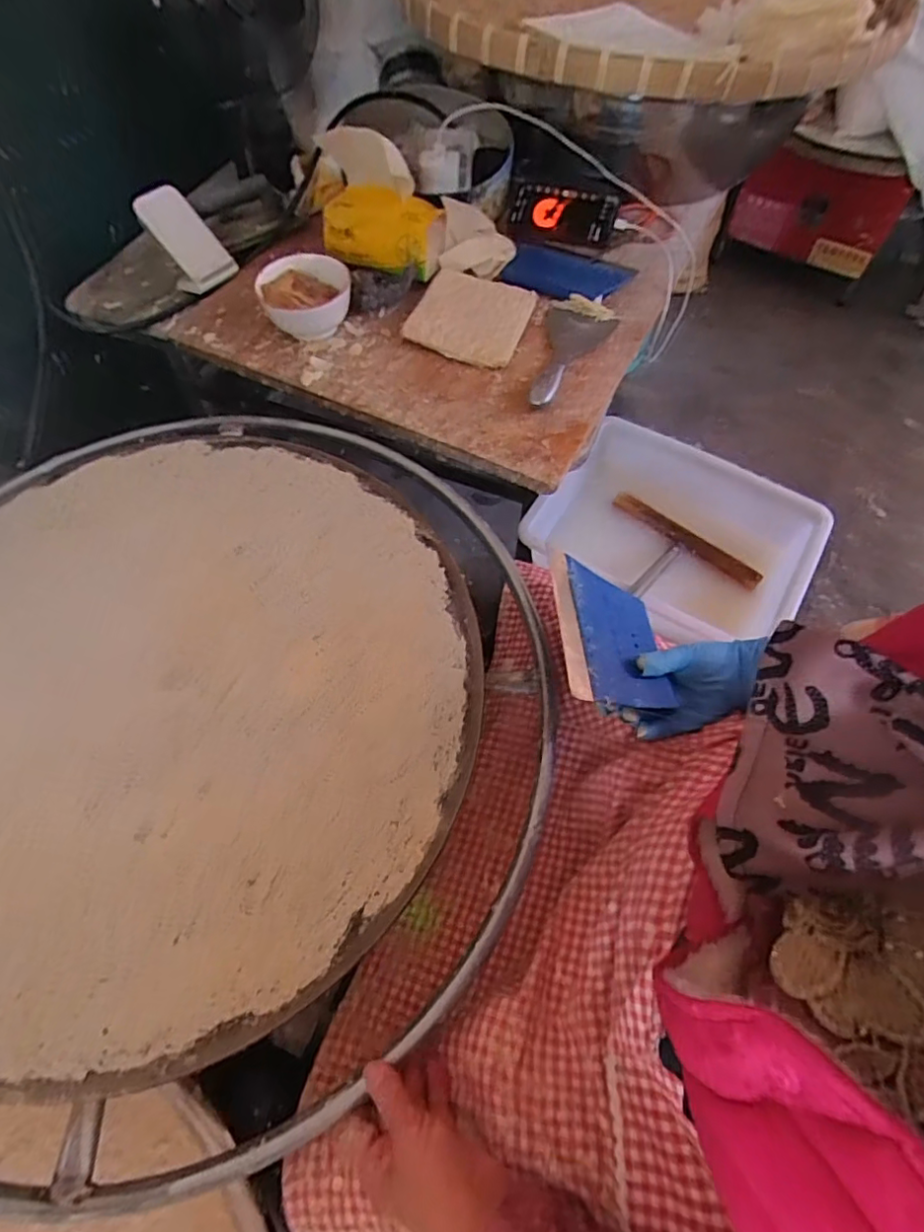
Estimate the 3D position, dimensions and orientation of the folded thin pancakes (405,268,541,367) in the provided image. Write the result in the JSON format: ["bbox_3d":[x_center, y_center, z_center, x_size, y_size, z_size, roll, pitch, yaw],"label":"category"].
[{"bbox_3d":[0.013,-0.412,0.789,0.149,0.023,0.171,20,64,9],"label":"folded thin pancakes"}]

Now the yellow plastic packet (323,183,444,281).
[{"bbox_3d":[-0.117,-0.536,0.794,0.156,0.095,0.039,16,27,6],"label":"yellow plastic packet"}]

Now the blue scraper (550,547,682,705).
[{"bbox_3d":[0.138,0.013,0.539,0.116,0.008,0.180,19,41,-20],"label":"blue scraper"}]

